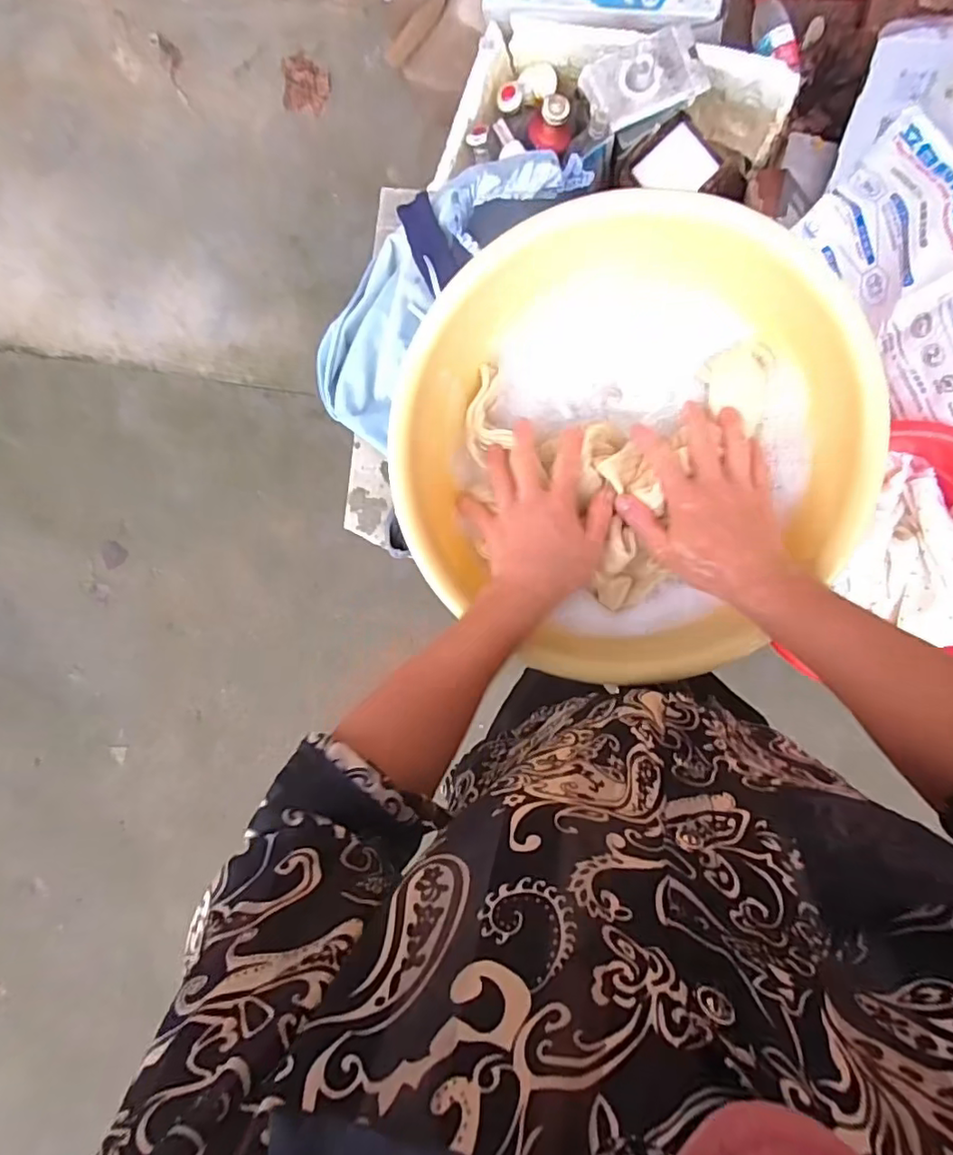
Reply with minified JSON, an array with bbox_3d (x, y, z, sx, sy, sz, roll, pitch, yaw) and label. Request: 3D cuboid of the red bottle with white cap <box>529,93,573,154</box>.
[{"bbox_3d":[0.136,-0.840,1.075,0.079,0.070,0.070,2,93,8],"label":"red bottle with white cap"}]

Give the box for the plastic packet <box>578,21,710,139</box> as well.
[{"bbox_3d":[0.287,-0.870,1.016,0.206,0.048,0.134,-20,90,9],"label":"plastic packet"}]

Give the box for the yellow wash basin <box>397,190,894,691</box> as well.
[{"bbox_3d":[0.125,-0.098,0.518,0.362,0.133,0.356,0,93,8],"label":"yellow wash basin"}]

